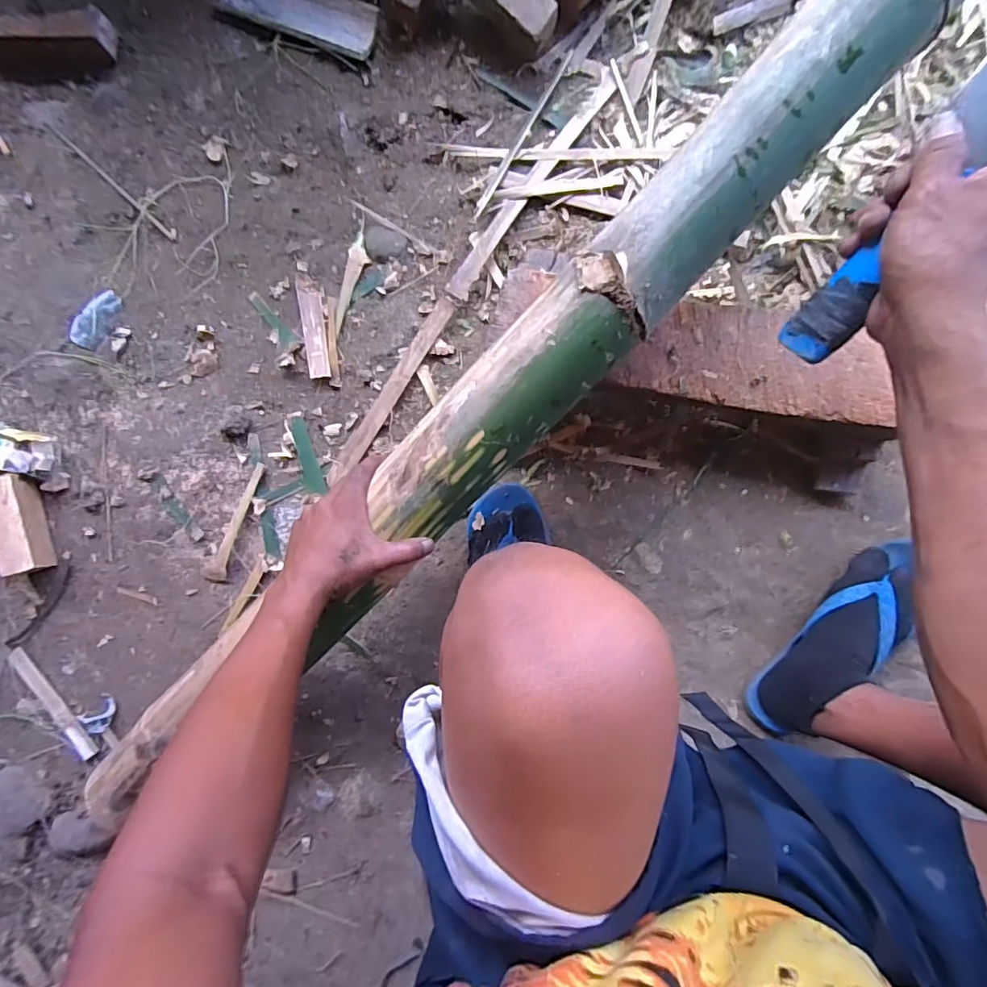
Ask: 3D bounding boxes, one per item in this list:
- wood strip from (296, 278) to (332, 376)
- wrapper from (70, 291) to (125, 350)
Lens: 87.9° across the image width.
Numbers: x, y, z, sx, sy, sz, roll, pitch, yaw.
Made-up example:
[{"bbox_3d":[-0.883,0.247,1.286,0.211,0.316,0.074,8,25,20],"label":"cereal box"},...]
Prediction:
[{"bbox_3d":[-0.240,-0.224,0.687,0.035,0.007,0.139,-9,86,5],"label":"wood strip"},{"bbox_3d":[-0.540,-0.236,0.692,0.047,0.004,0.082,30,90,6],"label":"wrapper"}]

